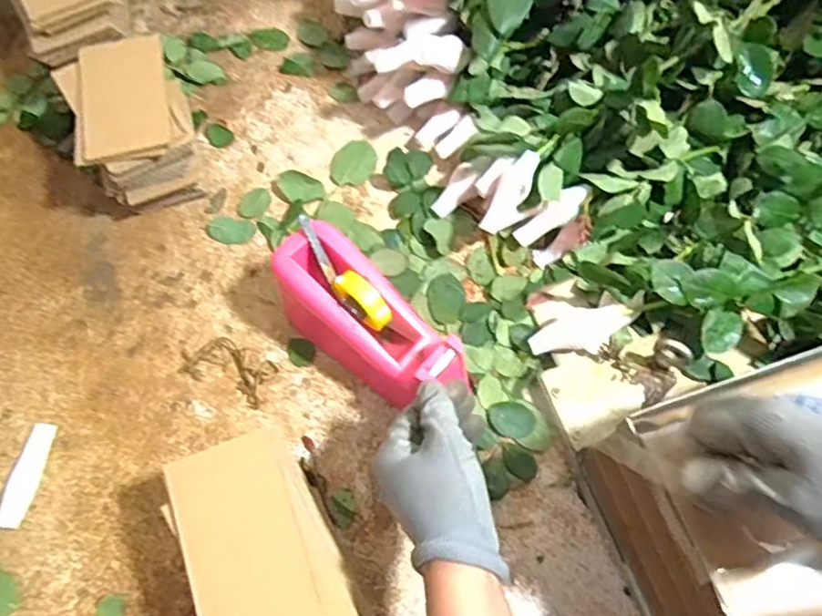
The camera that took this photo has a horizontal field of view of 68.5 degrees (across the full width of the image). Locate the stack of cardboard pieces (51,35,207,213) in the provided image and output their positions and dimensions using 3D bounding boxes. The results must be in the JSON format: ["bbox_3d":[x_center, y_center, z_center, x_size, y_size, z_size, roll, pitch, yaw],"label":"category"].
[{"bbox_3d":[-0.277,-0.178,0.623,0.104,0.119,0.150,-21,68,-9],"label":"stack of cardboard pieces"}]

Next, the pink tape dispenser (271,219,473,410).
[{"bbox_3d":[-0.034,0.018,0.544,0.191,0.102,0.073,41,71,17],"label":"pink tape dispenser"}]

